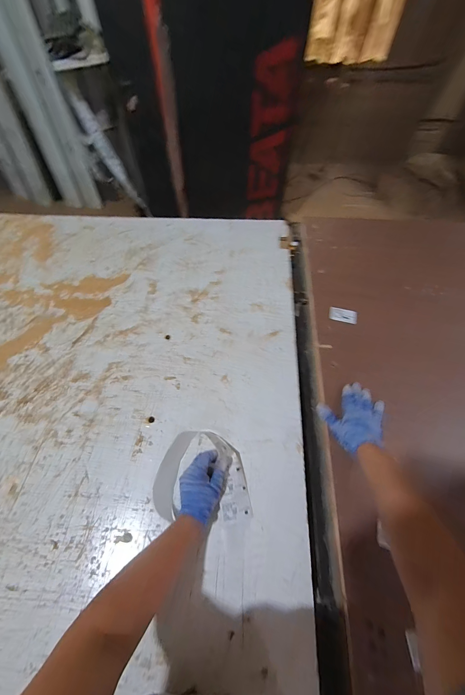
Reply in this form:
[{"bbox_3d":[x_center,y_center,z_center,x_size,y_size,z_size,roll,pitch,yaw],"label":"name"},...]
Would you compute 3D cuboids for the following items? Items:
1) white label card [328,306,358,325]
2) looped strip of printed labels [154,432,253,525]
[{"bbox_3d":[0.279,-0.081,0.712,0.067,0.007,0.036,14,76,15],"label":"white label card"},{"bbox_3d":[-0.058,0.245,0.555,0.180,0.065,0.164,-1,59,3],"label":"looped strip of printed labels"}]

